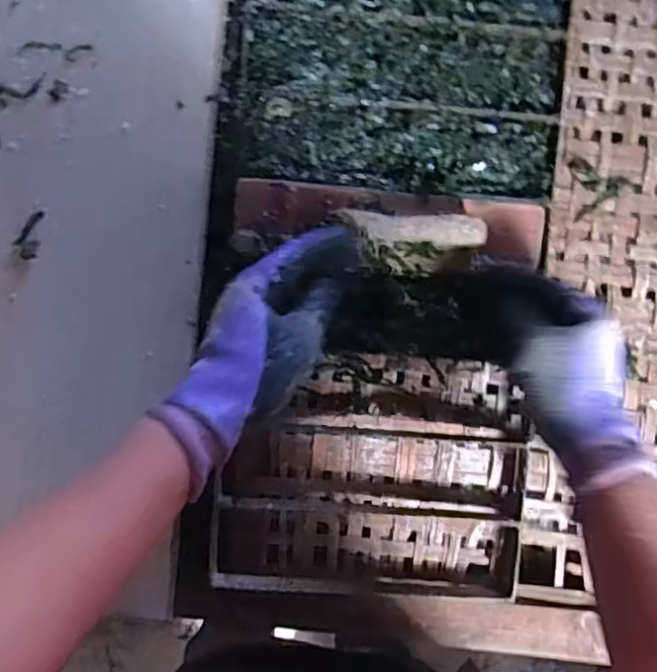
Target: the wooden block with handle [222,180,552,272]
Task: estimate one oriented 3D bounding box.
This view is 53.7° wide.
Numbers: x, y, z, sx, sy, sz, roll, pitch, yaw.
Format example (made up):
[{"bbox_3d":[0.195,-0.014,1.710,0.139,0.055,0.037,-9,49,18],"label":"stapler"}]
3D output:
[{"bbox_3d":[0.046,-0.076,0.451,0.220,0.038,0.056,5,82,-4],"label":"wooden block with handle"}]

